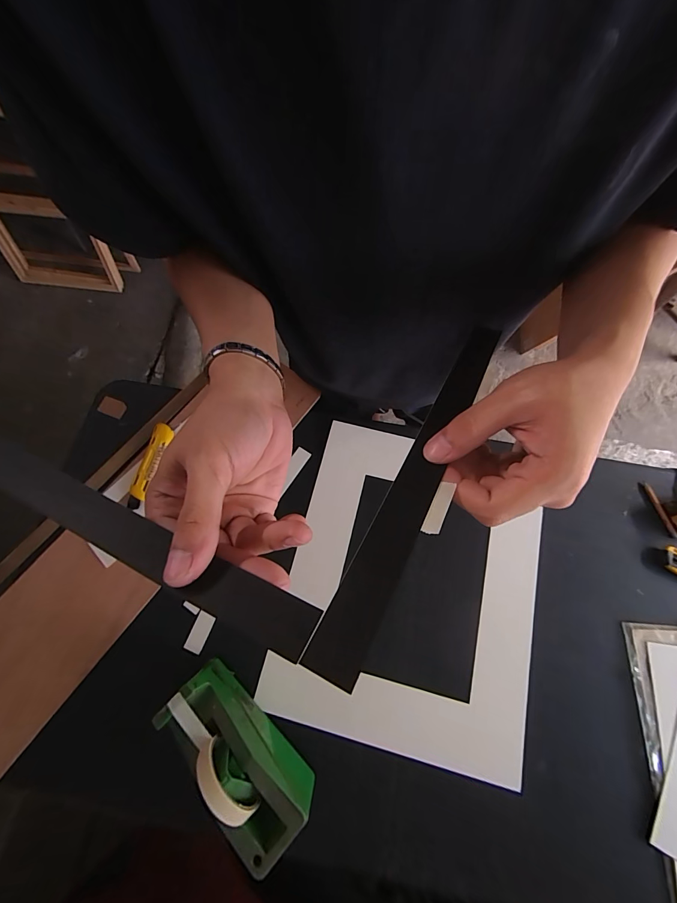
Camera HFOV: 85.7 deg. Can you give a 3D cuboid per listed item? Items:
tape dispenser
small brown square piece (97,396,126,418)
[{"bbox_3d":[-0.125,0.366,0.438,0.198,0.107,0.088,39,75,12],"label":"tape dispenser"},{"bbox_3d":[-0.404,-0.079,0.651,0.047,0.007,0.033,20,72,7],"label":"small brown square piece"}]

